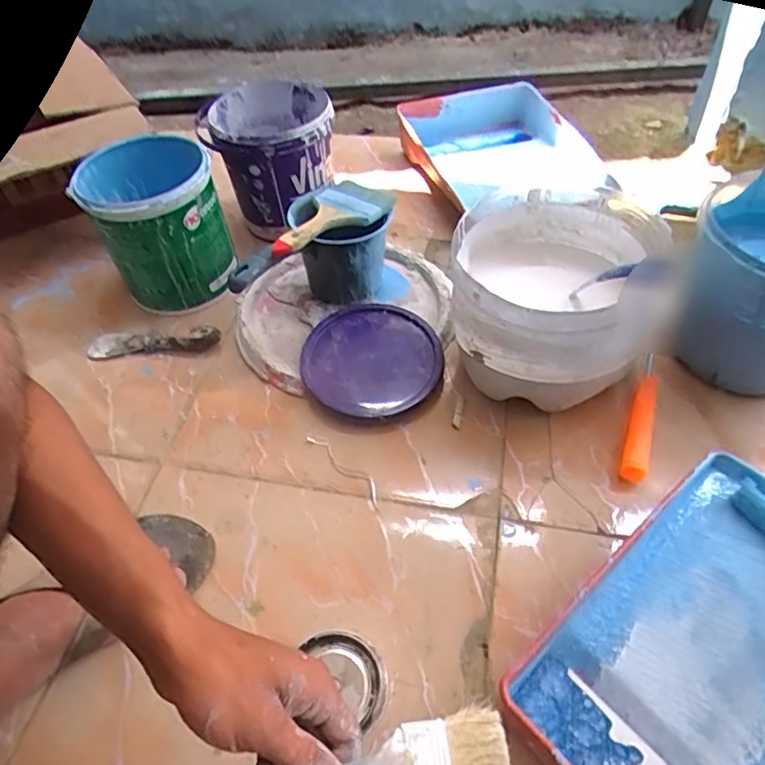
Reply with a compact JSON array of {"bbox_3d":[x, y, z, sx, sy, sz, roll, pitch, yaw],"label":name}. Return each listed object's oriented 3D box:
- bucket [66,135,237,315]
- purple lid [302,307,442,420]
[{"bbox_3d":[-0.321,-0.226,0.811,0.172,0.181,0.186,-2,50,2],"label":"bucket"},{"bbox_3d":[-0.013,-0.033,0.734,0.173,0.017,0.166,-1,56,2],"label":"purple lid"}]

